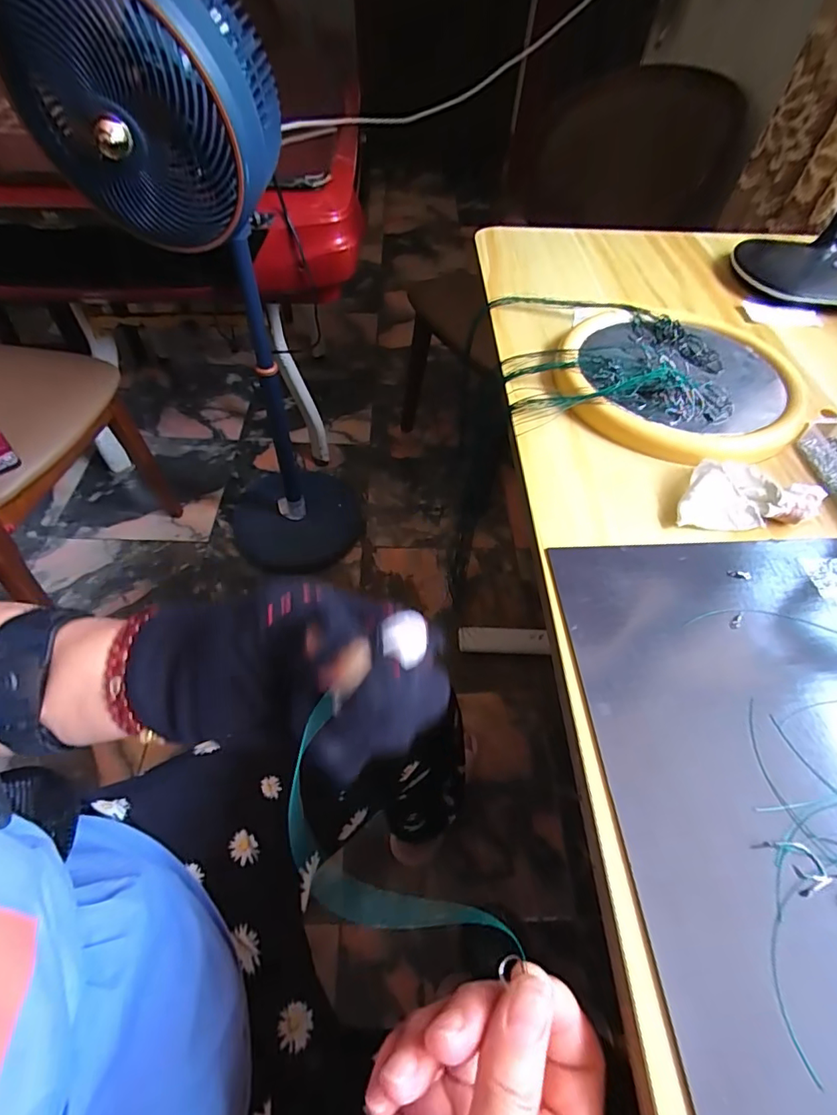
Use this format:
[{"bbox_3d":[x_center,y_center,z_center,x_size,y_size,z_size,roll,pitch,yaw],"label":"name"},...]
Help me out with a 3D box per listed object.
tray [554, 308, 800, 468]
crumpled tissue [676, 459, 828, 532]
[{"bbox_3d":[0.197,-0.138,0.381,0.172,0.029,0.163,15,55,10],"label":"tray"},{"bbox_3d":[0.202,-0.038,0.312,0.085,0.022,0.038,2,53,0],"label":"crumpled tissue"}]

